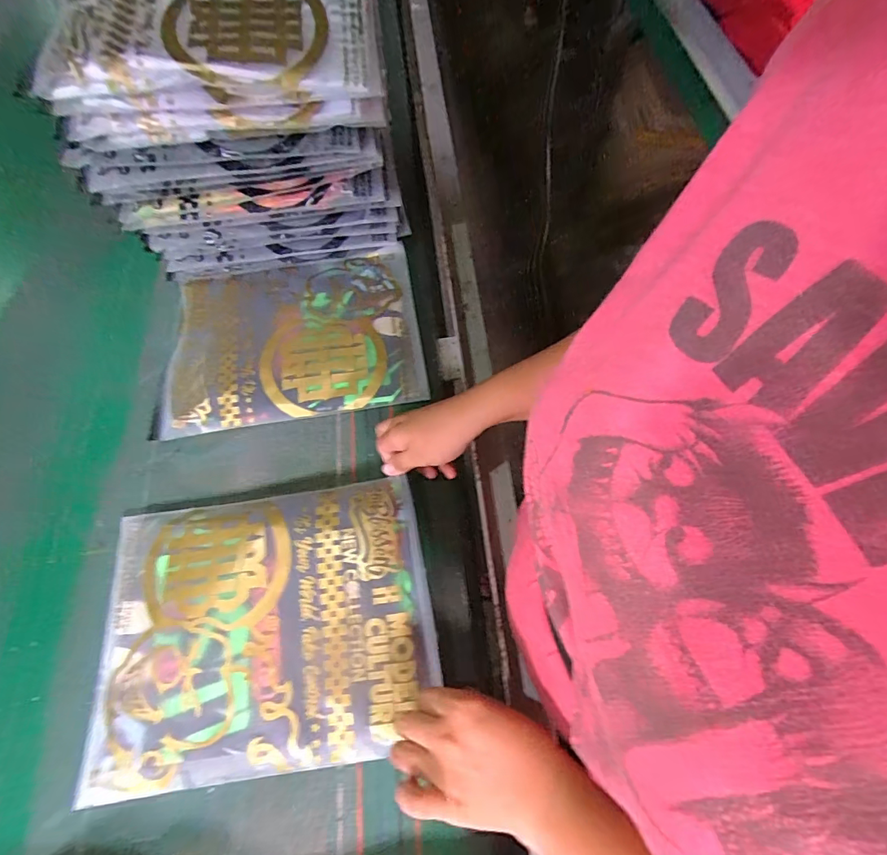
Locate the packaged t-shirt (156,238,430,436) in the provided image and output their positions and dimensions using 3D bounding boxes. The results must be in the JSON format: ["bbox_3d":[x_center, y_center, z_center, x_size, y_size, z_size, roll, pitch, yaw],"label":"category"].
[{"bbox_3d":[-0.186,-0.118,0.570,0.306,0.033,0.236,-10,64,-1],"label":"packaged t-shirt"}]

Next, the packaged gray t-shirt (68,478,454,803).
[{"bbox_3d":[-0.168,0.182,0.422,0.309,0.023,0.237,-10,70,3],"label":"packaged gray t-shirt"}]

